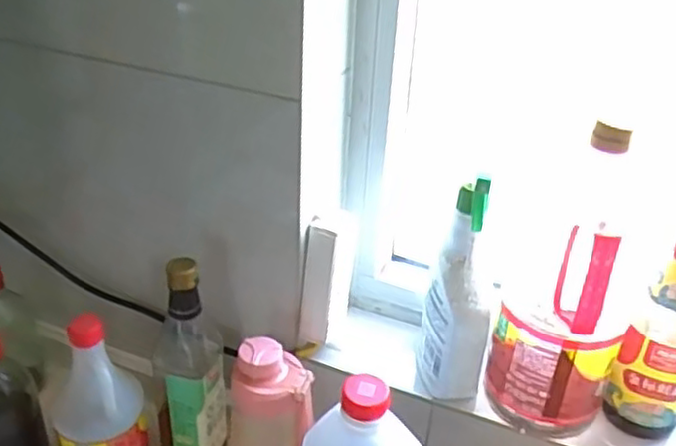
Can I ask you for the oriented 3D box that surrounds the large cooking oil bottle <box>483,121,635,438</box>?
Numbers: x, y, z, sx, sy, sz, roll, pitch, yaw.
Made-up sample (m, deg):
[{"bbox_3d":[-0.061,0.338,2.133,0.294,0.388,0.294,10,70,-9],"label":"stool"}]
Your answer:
[{"bbox_3d":[0.206,0.068,0.615,0.113,0.227,0.114,16,34,19],"label":"large cooking oil bottle"}]

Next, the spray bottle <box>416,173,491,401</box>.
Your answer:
[{"bbox_3d":[0.114,0.057,0.630,0.060,0.225,0.060,8,32,6],"label":"spray bottle"}]

